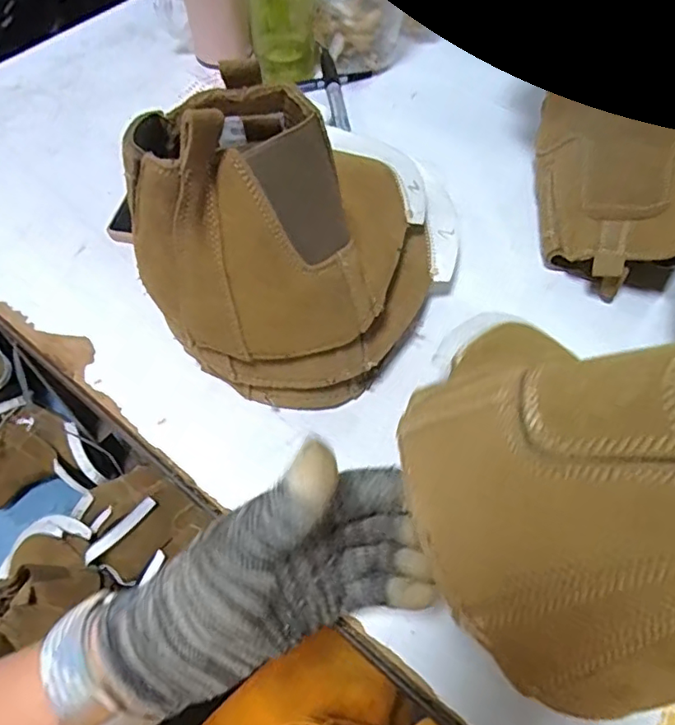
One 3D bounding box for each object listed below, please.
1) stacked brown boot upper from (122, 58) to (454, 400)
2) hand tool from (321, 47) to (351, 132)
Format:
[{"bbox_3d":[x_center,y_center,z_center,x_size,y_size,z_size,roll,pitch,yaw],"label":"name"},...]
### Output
[{"bbox_3d":[-0.011,-0.094,0.382,0.137,0.194,0.199,24,60,16],"label":"stacked brown boot upper"},{"bbox_3d":[-0.003,-0.278,0.594,0.017,0.021,0.120,-7,57,-3],"label":"hand tool"}]

